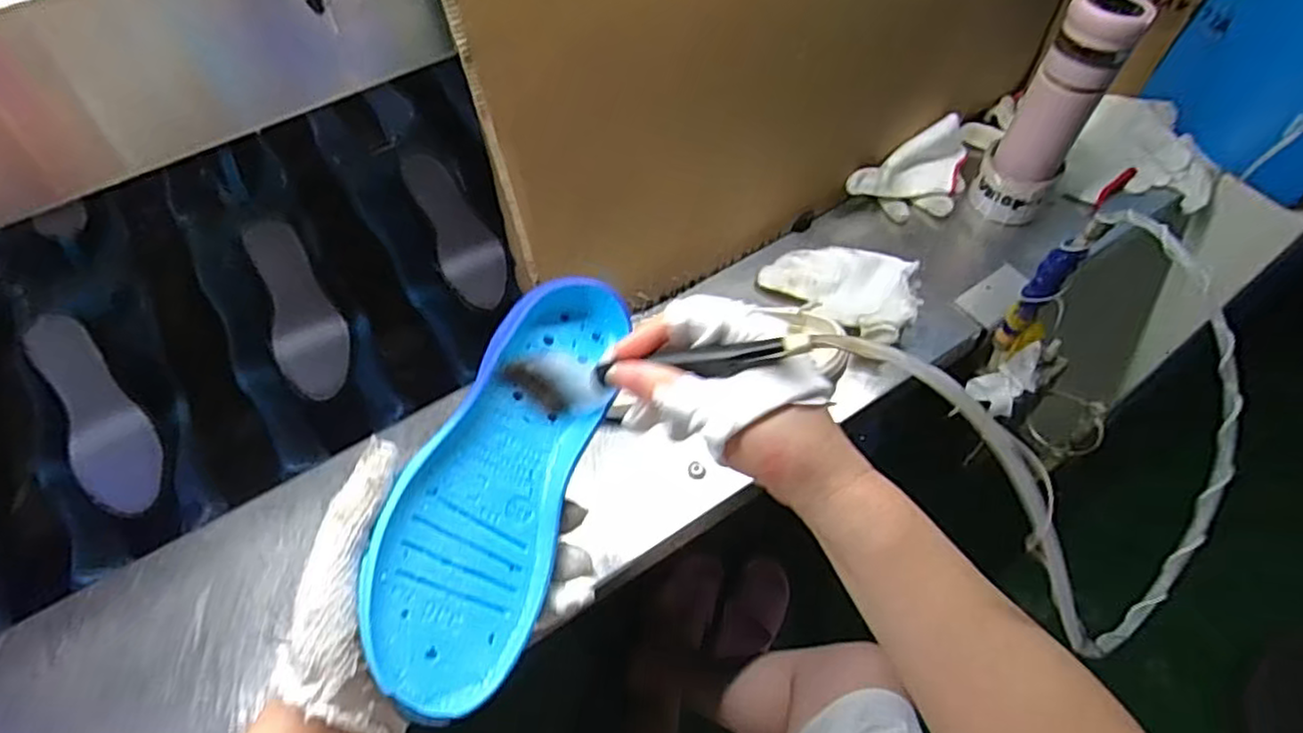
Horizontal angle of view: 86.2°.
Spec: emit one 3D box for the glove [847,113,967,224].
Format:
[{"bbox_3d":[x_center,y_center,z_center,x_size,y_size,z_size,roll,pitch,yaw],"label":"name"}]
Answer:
[{"bbox_3d":[0.310,-0.211,0.799,0.167,0.070,0.081,-28,60,-18],"label":"glove"}]

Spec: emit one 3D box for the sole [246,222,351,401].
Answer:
[{"bbox_3d":[-0.379,-0.064,0.749,0.068,0.021,0.203,-16,74,-34],"label":"sole"}]

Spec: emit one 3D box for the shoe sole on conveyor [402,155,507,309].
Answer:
[{"bbox_3d":[-0.232,-0.168,0.819,0.066,0.032,0.224,-25,72,-16],"label":"shoe sole on conveyor"}]

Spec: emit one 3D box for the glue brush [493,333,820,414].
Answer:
[{"bbox_3d":[-0.002,0.000,0.346,0.161,0.034,0.018,-8,50,28],"label":"glue brush"}]

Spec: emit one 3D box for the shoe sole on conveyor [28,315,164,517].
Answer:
[{"bbox_3d":[-0.535,0.046,0.671,0.069,0.015,0.202,-27,88,-17],"label":"shoe sole on conveyor"}]

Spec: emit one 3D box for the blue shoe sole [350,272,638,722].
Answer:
[{"bbox_3d":[-0.077,0.051,0.357,0.080,0.020,0.227,25,63,-17],"label":"blue shoe sole"}]

